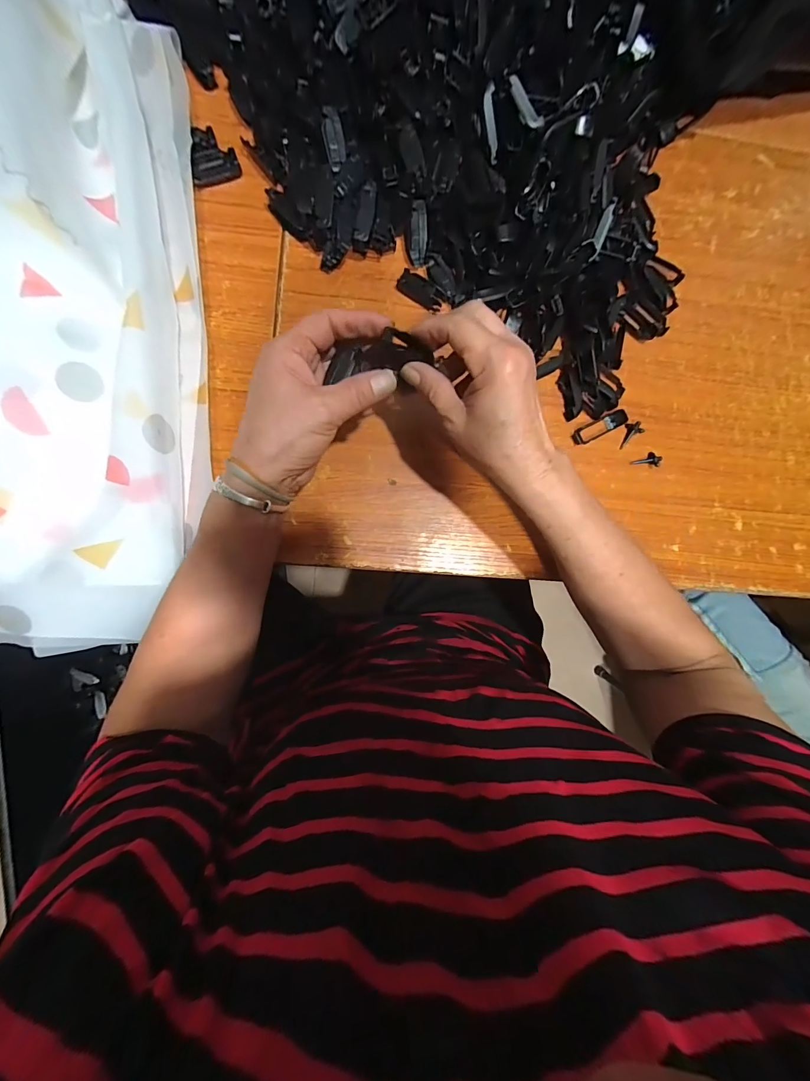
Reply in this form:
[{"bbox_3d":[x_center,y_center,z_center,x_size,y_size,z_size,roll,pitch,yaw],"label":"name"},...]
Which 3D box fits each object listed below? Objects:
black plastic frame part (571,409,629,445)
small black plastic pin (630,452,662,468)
[{"bbox_3d":[0.200,-0.116,0.382,0.057,0.012,0.016,-26,91,-6],"label":"black plastic frame part"},{"bbox_3d":[0.251,-0.082,0.387,0.028,0.009,0.016,-15,90,-6],"label":"small black plastic pin"}]

